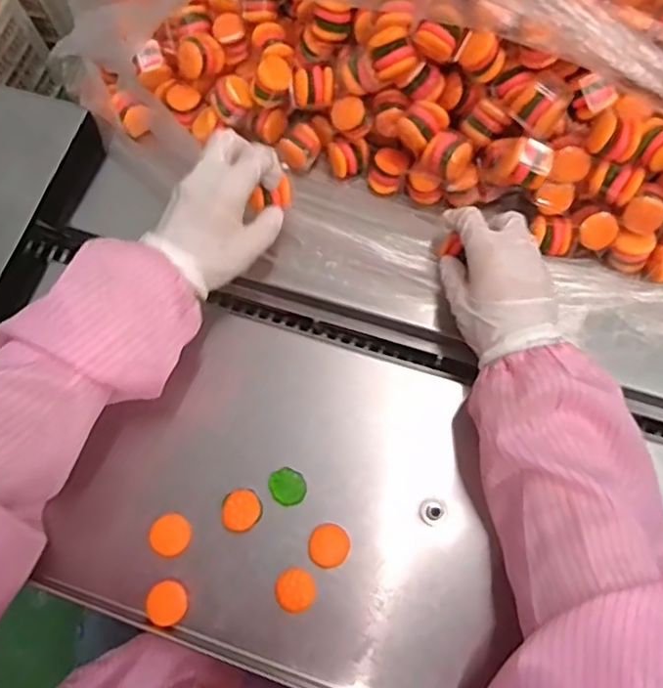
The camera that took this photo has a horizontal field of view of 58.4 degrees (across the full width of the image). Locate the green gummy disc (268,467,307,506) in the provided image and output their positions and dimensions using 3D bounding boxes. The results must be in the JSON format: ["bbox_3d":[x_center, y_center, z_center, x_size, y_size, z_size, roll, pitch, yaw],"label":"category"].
[{"bbox_3d":[-0.032,0.105,0.433,0.025,0.005,0.027,-1,72,2],"label":"green gummy disc"}]

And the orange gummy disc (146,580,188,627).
[{"bbox_3d":[-0.112,0.178,0.405,0.027,0.004,0.027,5,68,-12],"label":"orange gummy disc"}]

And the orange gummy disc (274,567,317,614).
[{"bbox_3d":[-0.025,0.170,0.408,0.027,0.007,0.027,-1,72,2],"label":"orange gummy disc"}]

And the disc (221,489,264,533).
[{"bbox_3d":[-0.064,0.119,0.423,0.029,0.012,0.026,-43,75,-10],"label":"disc"}]

